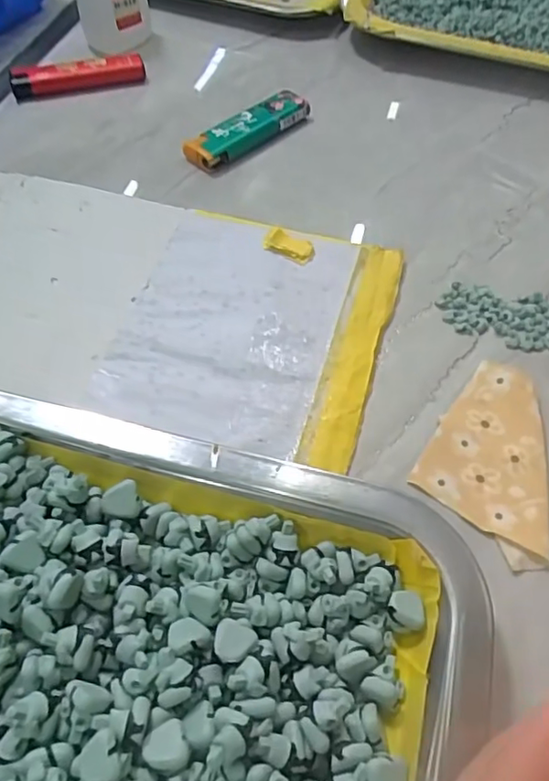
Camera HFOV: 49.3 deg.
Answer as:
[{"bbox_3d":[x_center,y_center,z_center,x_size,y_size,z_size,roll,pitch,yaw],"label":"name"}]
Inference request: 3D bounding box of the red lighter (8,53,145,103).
[{"bbox_3d":[-0.120,-0.191,0.364,0.077,0.015,0.019,-20,58,-15],"label":"red lighter"}]

